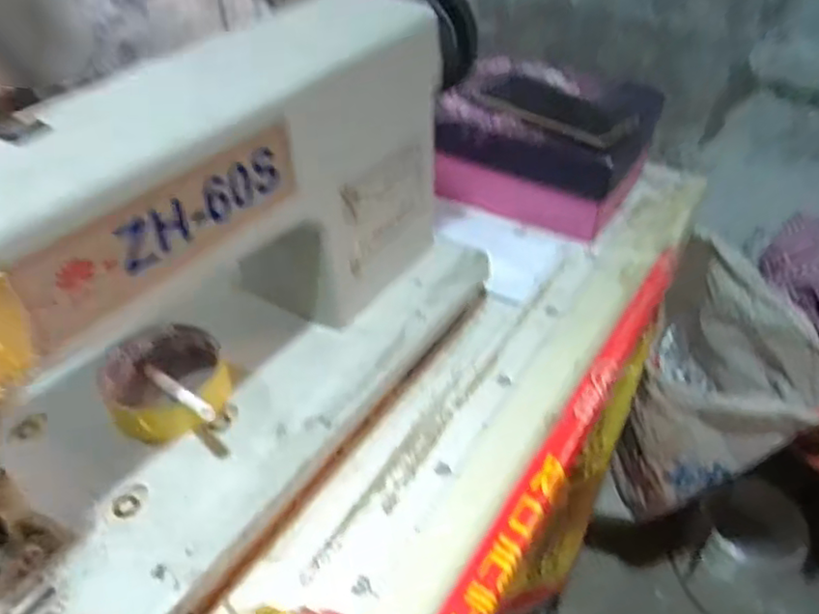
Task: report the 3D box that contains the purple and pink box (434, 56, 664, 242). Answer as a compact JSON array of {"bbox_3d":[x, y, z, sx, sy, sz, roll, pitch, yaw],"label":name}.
[{"bbox_3d":[0.149,-0.183,0.725,0.201,0.104,0.156,24,47,23],"label":"purple and pink box"}]

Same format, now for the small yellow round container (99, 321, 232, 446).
[{"bbox_3d":[-0.168,0.046,0.437,0.078,0.028,0.088,-23,48,-25],"label":"small yellow round container"}]

